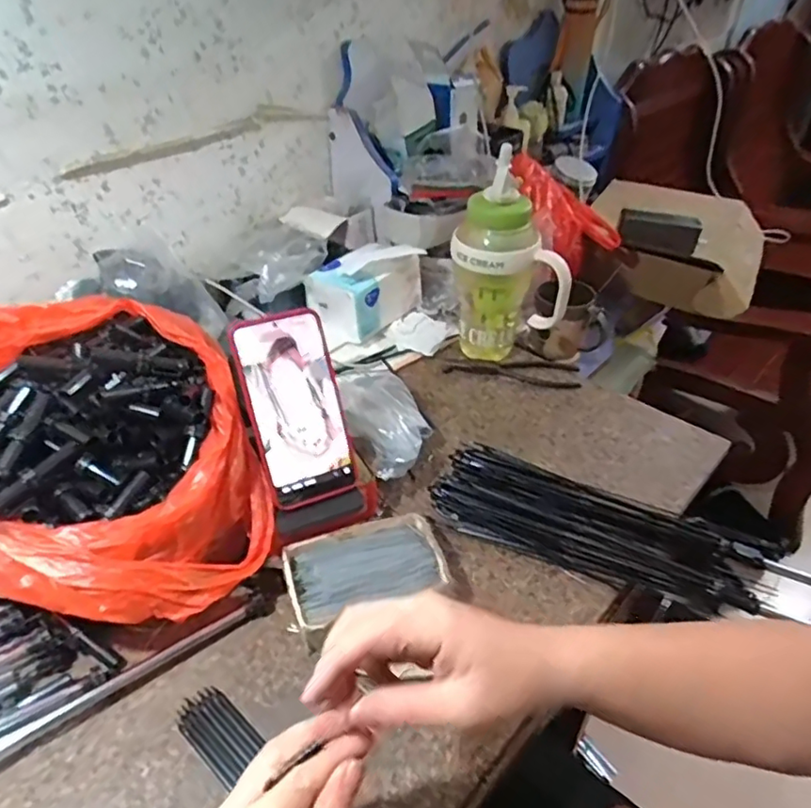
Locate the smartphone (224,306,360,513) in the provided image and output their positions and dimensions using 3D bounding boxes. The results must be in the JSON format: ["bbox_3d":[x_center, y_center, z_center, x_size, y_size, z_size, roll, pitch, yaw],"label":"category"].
[{"bbox_3d":[-0.093,0.004,0.510,0.078,0.163,0.013,-18,12,-20],"label":"smartphone"}]

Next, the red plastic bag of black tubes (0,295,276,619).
[{"bbox_3d":[-0.258,0.040,0.485,0.249,0.146,0.248,-17,43,-19],"label":"red plastic bag of black tubes"}]

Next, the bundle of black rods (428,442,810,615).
[{"bbox_3d":[0.191,0.115,0.559,0.327,0.028,0.103,18,43,20],"label":"bundle of black rods"}]

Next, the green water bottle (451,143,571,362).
[{"bbox_3d":[0.123,-0.149,0.713,0.094,0.242,0.116,-23,45,-25],"label":"green water bottle"}]

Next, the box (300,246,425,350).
[{"bbox_3d":[-0.053,-0.160,0.815,0.090,0.102,0.140,28,47,29],"label":"box"}]

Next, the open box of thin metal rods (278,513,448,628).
[{"bbox_3d":[-0.032,0.148,0.510,0.131,0.037,0.090,-14,42,-16],"label":"open box of thin metal rods"}]

